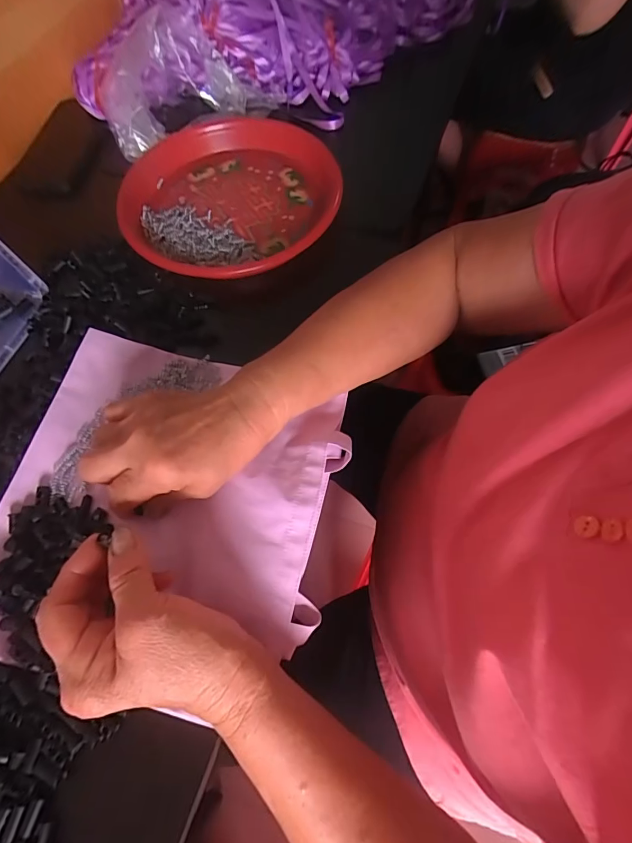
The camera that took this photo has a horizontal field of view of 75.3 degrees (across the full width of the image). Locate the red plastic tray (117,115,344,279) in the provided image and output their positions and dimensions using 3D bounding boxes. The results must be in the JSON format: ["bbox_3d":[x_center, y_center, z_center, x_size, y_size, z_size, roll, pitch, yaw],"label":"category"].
[{"bbox_3d":[-0.093,-0.253,0.461,0.237,0.033,0.231,-14,65,-4],"label":"red plastic tray"}]

